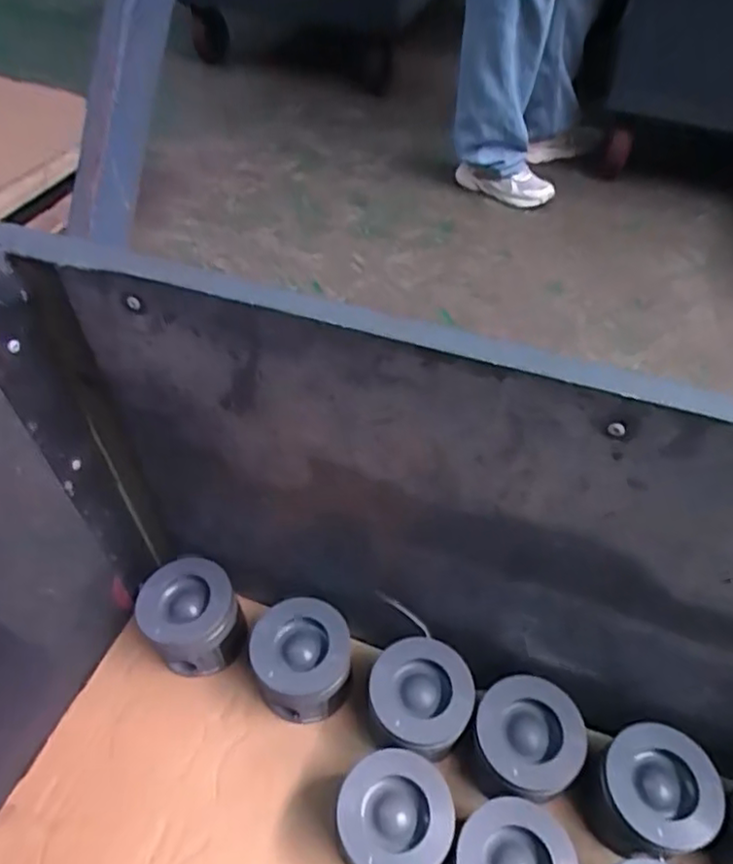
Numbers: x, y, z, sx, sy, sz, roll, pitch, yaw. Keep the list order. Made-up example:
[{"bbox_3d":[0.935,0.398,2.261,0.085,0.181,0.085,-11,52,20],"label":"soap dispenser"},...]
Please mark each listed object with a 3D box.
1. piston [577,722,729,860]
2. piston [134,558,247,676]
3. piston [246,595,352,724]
[{"bbox_3d":[0.216,0.284,0.505,0.096,0.062,0.087,-23,54,-18],"label":"piston"},{"bbox_3d":[-0.162,0.175,0.611,0.083,0.071,0.090,0,50,0],"label":"piston"},{"bbox_3d":[-0.057,0.207,0.582,0.083,0.076,0.089,0,50,0],"label":"piston"}]

